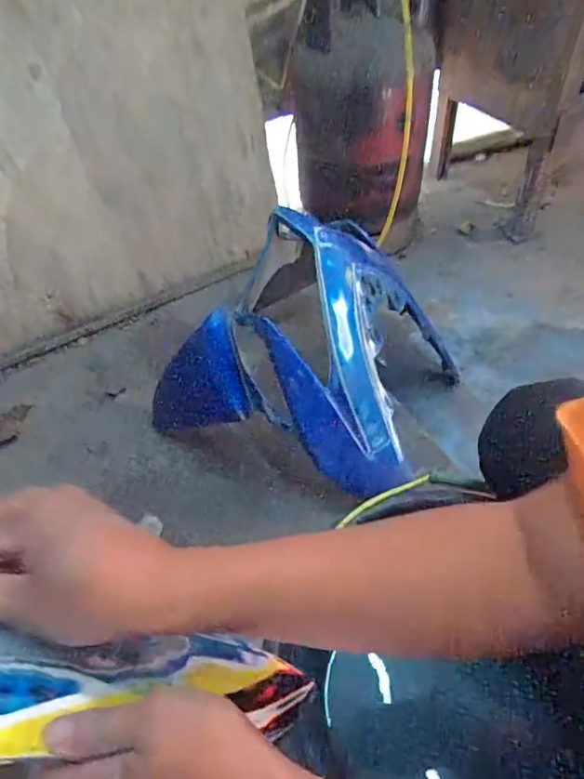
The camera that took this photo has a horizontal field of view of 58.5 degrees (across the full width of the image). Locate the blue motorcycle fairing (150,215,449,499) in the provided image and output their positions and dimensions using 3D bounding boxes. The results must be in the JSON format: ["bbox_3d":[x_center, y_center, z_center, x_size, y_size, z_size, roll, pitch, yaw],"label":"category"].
[{"bbox_3d":[0.019,-0.088,0.838,0.412,0.290,0.339,11,52,15],"label":"blue motorcycle fairing"}]

